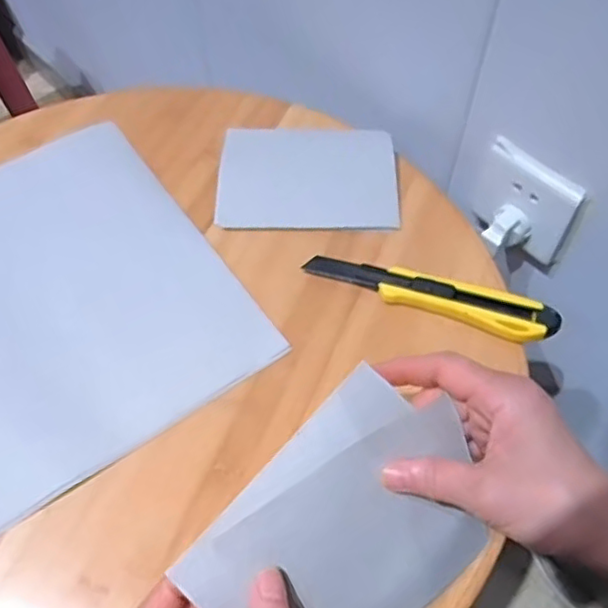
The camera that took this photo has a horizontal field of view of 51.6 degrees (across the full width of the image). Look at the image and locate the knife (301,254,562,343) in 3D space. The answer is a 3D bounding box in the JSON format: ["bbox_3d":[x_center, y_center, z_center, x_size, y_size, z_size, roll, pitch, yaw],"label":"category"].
[{"bbox_3d":[0.096,-0.007,0.487,0.192,0.021,0.033,16,60,9],"label":"knife"}]

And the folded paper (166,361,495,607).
[{"bbox_3d":[0.029,0.127,0.346,0.159,0.018,0.134,-43,107,-18],"label":"folded paper"}]

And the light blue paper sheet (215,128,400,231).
[{"bbox_3d":[0.004,-0.114,0.569,0.156,0.008,0.121,1,59,0],"label":"light blue paper sheet"}]

